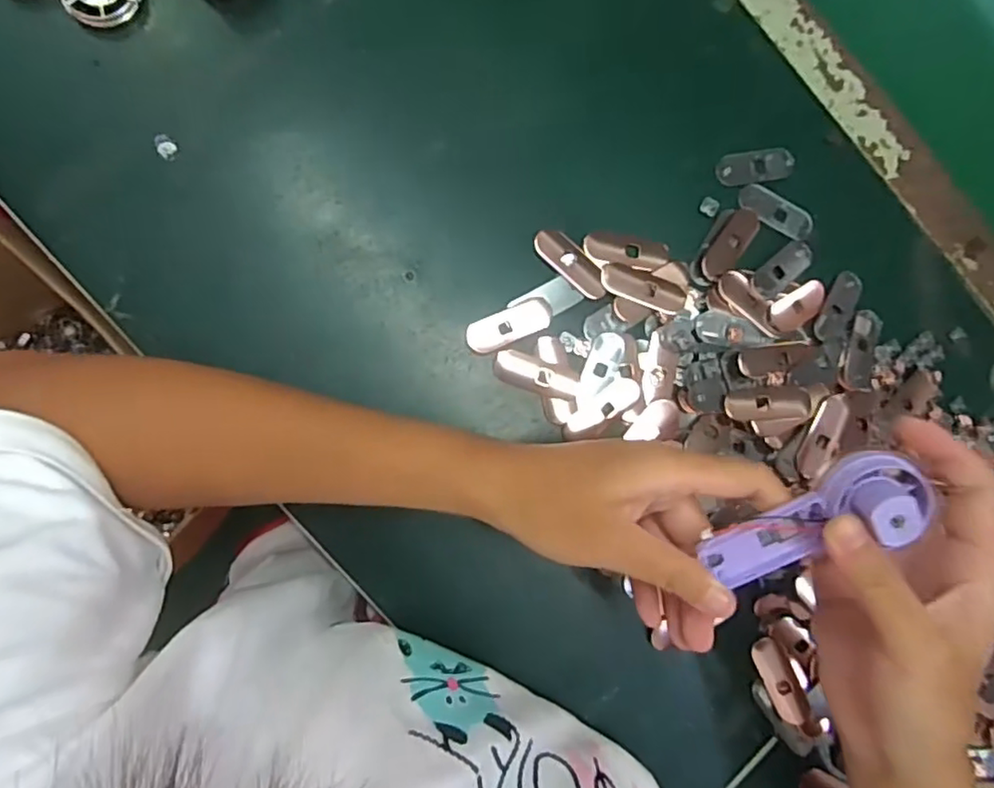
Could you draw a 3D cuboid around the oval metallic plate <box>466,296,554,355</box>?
[{"bbox_3d":[0.007,-0.039,0.355,0.049,0.004,0.018,-23,90,-8],"label":"oval metallic plate"}]

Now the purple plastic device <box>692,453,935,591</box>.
[{"bbox_3d":[0.132,0.055,0.262,0.088,0.021,0.032,-34,92,22],"label":"purple plastic device"}]

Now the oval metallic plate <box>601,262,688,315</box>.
[{"bbox_3d":[0.085,-0.061,0.364,0.050,0.009,0.020,21,85,-6],"label":"oval metallic plate"}]

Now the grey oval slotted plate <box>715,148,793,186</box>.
[{"bbox_3d":[0.157,-0.138,0.376,0.048,0.004,0.020,-12,89,-8],"label":"grey oval slotted plate"}]

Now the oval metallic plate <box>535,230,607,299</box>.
[{"bbox_3d":[0.043,-0.075,0.356,0.050,0.004,0.018,38,87,-11],"label":"oval metallic plate"}]

